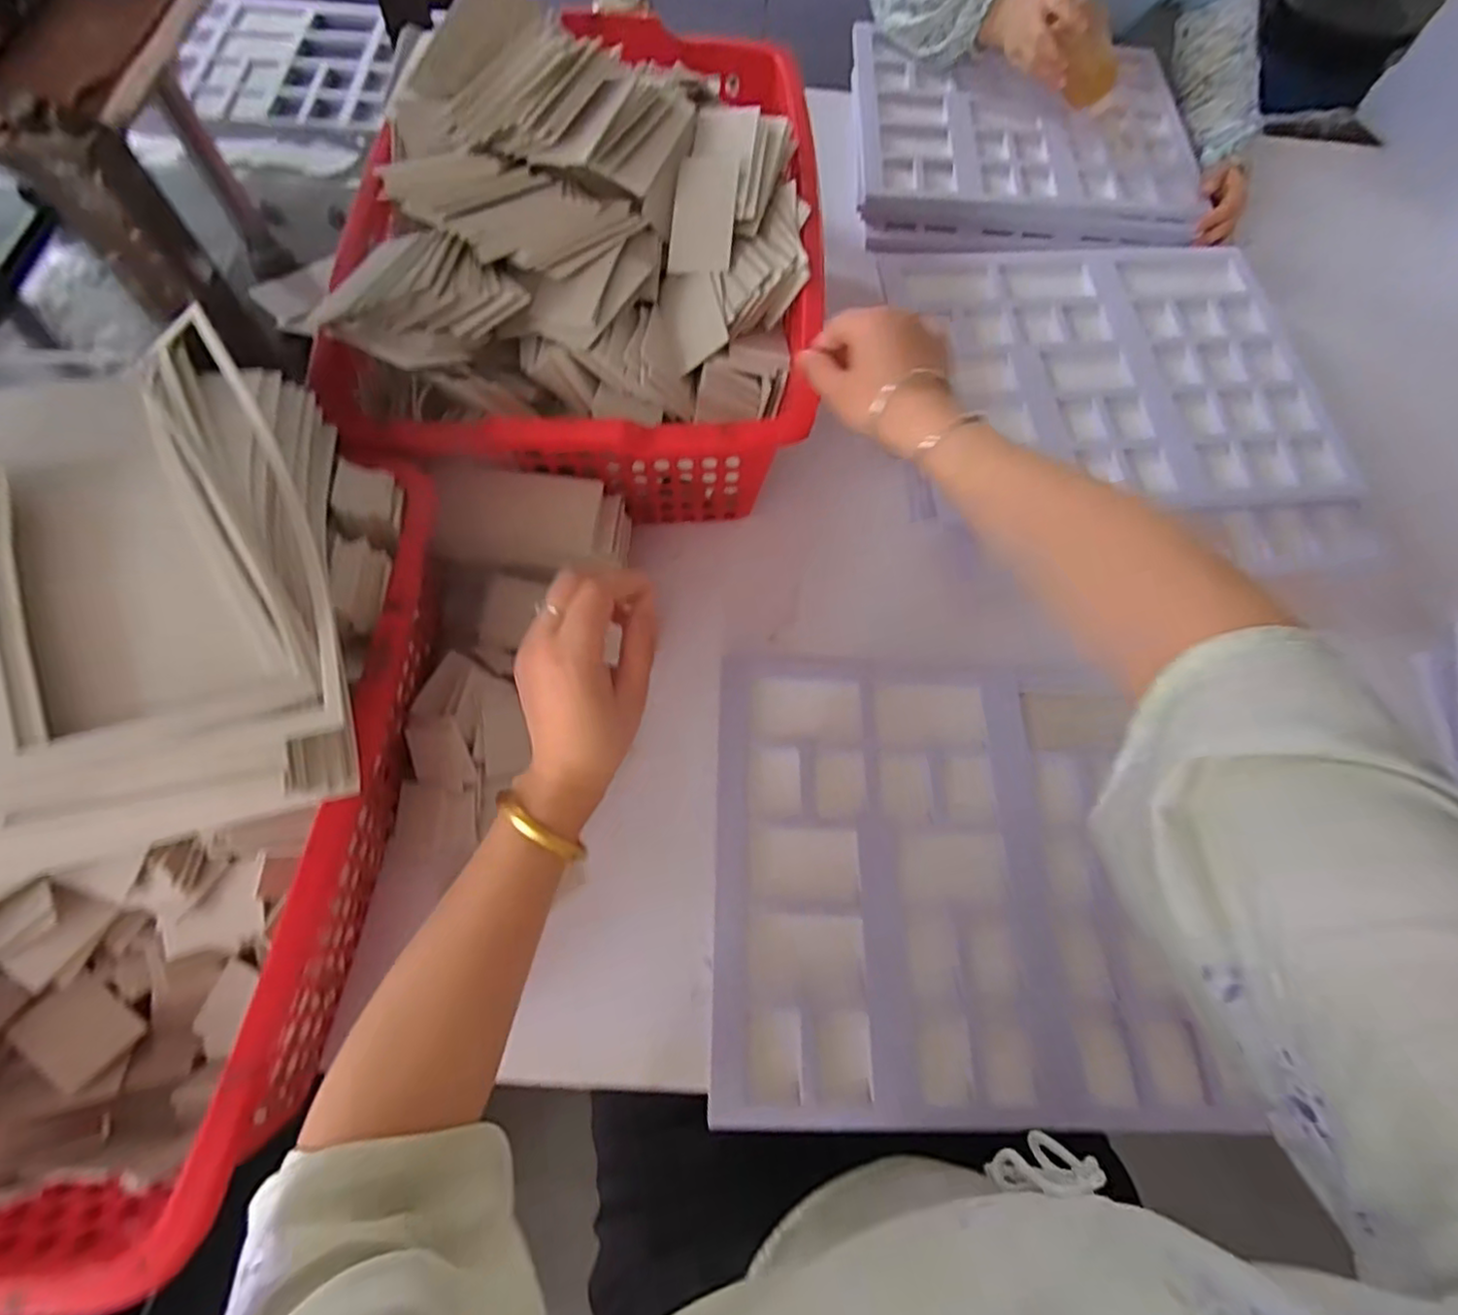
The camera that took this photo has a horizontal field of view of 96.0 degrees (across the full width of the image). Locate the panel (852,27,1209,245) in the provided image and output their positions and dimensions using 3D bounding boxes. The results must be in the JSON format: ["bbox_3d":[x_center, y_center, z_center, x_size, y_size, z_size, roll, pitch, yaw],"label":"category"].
[{"bbox_3d":[0.376,-0.685,0.857,0.429,0.041,0.355,3,67,-3],"label":"panel"}]

